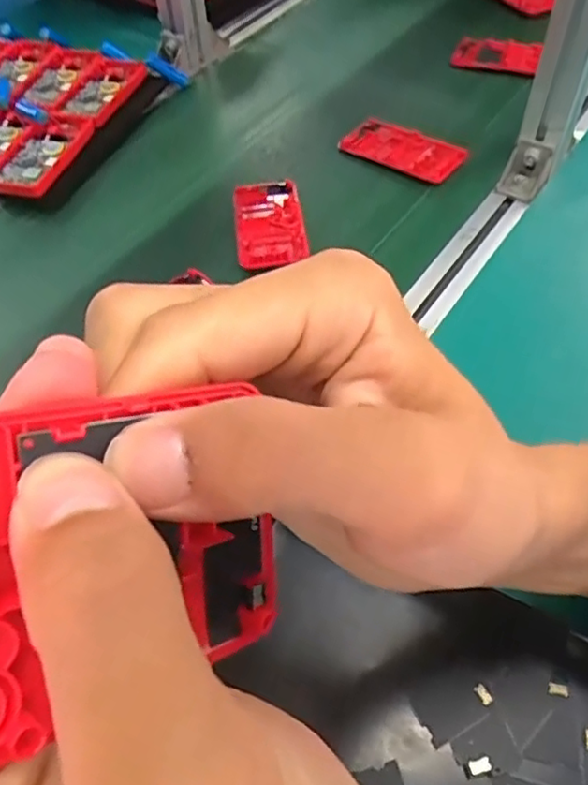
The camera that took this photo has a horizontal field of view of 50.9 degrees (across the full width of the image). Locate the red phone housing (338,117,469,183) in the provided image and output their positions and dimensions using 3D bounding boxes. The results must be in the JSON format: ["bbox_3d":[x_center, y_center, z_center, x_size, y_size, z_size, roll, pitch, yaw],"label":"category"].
[{"bbox_3d":[0.108,-0.246,0.625,0.125,0.008,0.058,28,66,26],"label":"red phone housing"}]

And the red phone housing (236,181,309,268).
[{"bbox_3d":[-0.024,-0.162,0.577,0.060,0.012,0.111,-7,54,0],"label":"red phone housing"}]

